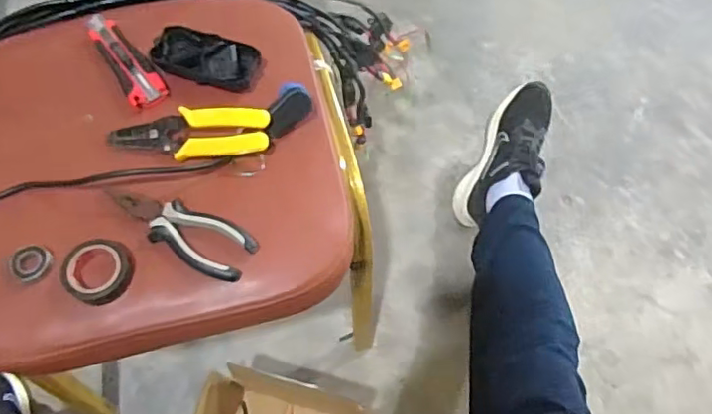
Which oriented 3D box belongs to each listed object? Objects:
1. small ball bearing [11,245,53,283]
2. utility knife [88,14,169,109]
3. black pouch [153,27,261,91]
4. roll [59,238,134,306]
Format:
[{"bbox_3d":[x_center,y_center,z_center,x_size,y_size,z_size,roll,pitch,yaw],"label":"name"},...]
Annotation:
[{"bbox_3d":[-0.285,0.049,0.521,0.029,0.010,0.033,35,69,14],"label":"small ball bearing"},{"bbox_3d":[-0.246,-0.160,0.625,0.038,0.014,0.137,-33,70,-15],"label":"utility knife"},{"bbox_3d":[-0.158,-0.155,0.619,0.105,0.019,0.053,14,66,5],"label":"black pouch"},{"bbox_3d":[-0.224,0.055,0.516,0.060,0.012,0.055,1,65,-1],"label":"roll"}]

